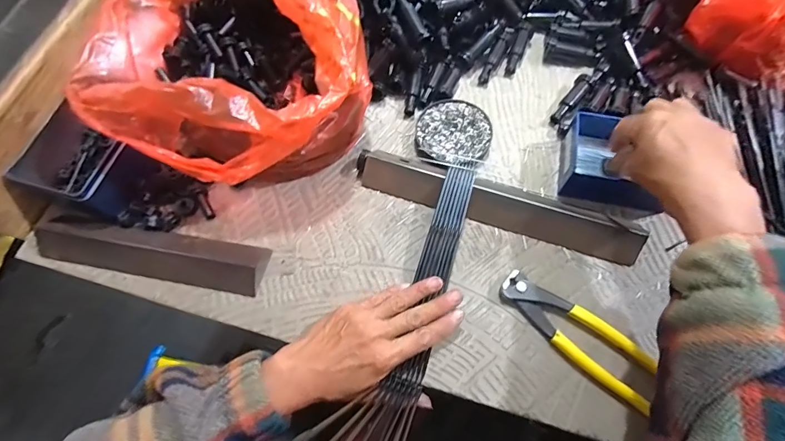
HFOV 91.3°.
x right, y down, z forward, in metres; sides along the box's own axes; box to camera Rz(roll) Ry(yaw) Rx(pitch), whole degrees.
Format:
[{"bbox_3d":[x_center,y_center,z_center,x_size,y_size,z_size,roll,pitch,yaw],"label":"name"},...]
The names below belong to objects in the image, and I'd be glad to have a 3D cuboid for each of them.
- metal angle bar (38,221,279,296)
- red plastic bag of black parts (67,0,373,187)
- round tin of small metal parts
[{"bbox_3d":[-0.240,0.031,0.382,0.227,0.023,0.048,8,69,7],"label":"metal angle bar"},{"bbox_3d":[-0.157,-0.170,0.405,0.250,0.135,0.285,-10,67,0],"label":"red plastic bag of black parts"},{"bbox_3d":[0.067,-0.098,0.431,0.082,0.016,0.079,-1,68,3],"label":"round tin of small metal parts"}]

